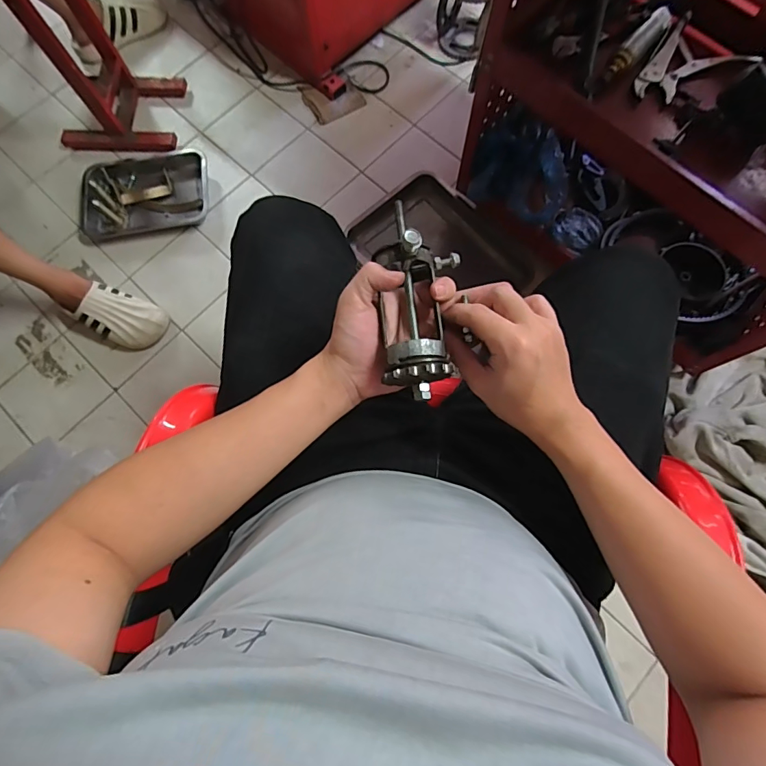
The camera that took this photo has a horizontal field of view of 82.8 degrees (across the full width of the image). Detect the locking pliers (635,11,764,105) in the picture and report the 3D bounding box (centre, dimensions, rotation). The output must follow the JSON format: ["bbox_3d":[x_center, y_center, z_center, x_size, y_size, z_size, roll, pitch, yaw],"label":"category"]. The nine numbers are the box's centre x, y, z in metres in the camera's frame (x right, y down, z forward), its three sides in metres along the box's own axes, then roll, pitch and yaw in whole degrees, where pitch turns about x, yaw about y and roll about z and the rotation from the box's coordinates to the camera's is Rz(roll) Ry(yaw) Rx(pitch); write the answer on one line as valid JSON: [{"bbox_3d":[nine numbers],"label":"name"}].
[{"bbox_3d":[0.504,-0.521,0.716,0.178,0.026,0.141,-42,79,-9],"label":"locking pliers"}]

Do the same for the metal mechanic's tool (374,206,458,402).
[{"bbox_3d":[0.028,-0.055,0.329,0.056,0.054,0.126,-3,80,0],"label":"metal mechanic's tool"}]

